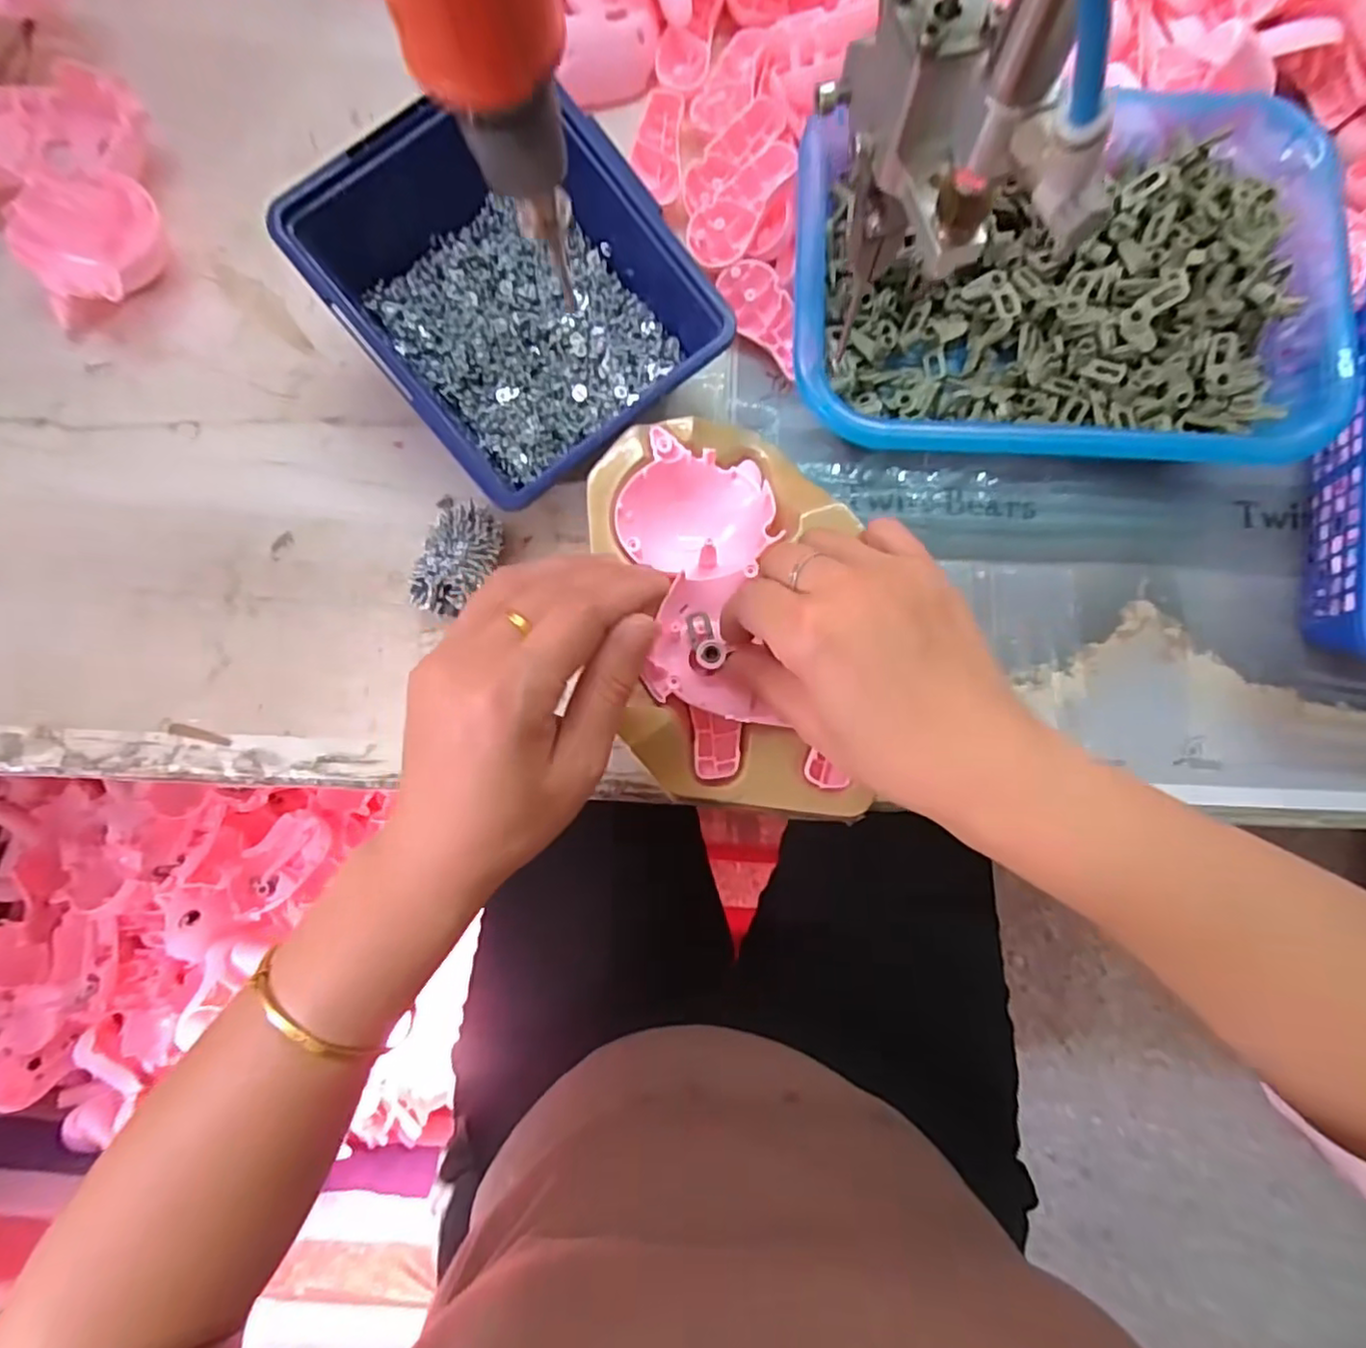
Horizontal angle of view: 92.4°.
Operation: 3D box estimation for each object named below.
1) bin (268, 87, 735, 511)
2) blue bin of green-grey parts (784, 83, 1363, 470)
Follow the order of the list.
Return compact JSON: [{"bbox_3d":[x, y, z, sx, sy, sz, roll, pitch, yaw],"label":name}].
[{"bbox_3d":[-0.076,-0.176,0.312,0.143,0.066,0.163,-39,87,-4],"label":"bin"},{"bbox_3d":[0.183,-0.198,0.321,0.258,0.048,0.187,3,91,0],"label":"blue bin of green-grey parts"}]

